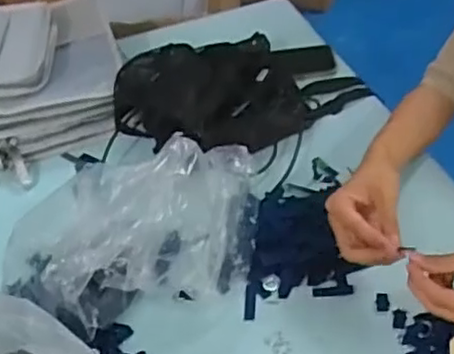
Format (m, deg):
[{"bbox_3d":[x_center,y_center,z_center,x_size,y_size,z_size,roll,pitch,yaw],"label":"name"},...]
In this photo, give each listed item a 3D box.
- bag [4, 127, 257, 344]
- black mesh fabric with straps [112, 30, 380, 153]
[{"bbox_3d":[-0.088,0.062,0.790,0.261,0.149,0.217,-10,42,-3],"label":"bag"},{"bbox_3d":[0.022,-0.138,0.986,0.367,0.106,0.199,-23,45,-17],"label":"black mesh fabric with straps"}]

